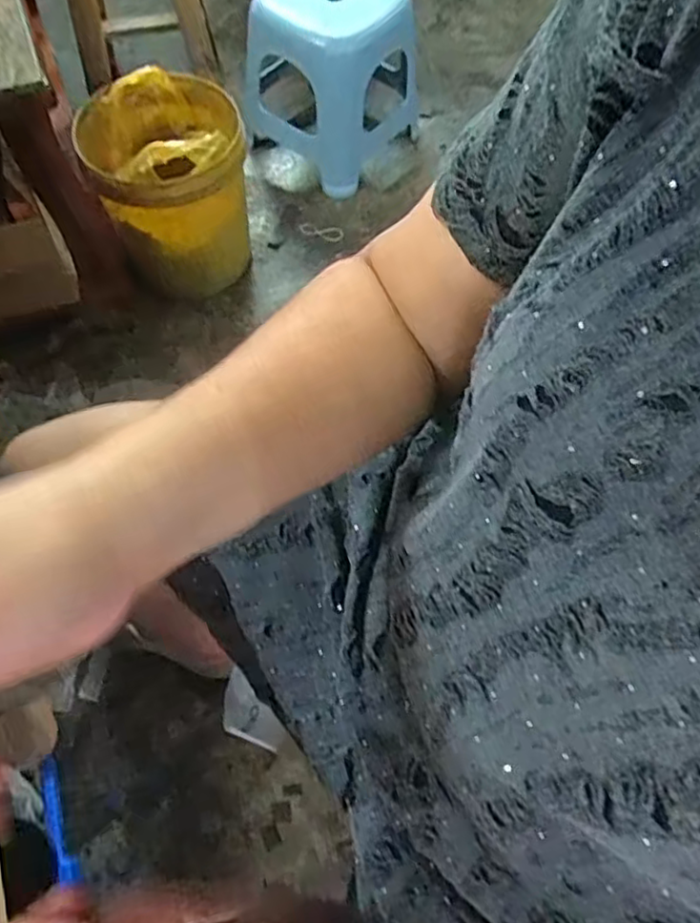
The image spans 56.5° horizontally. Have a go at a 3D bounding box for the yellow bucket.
[{"bbox_3d":[-0.312,-0.494,1.165,0.253,0.312,0.266,1,63,-1],"label":"yellow bucket"}]

